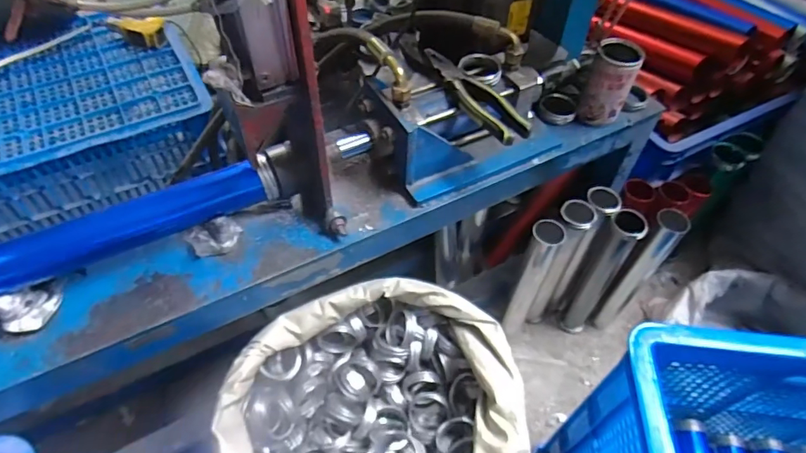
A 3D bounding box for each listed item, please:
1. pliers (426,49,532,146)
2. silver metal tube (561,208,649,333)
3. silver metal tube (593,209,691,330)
[{"bbox_3d":[0.088,-0.169,0.632,0.046,0.025,0.186,-26,58,-20],"label":"pliers"},{"bbox_3d":[0.376,0.100,0.951,0.067,0.339,0.054,31,58,20],"label":"silver metal tube"},{"bbox_3d":[0.444,0.095,0.941,0.053,0.332,0.053,-36,62,-26],"label":"silver metal tube"}]

